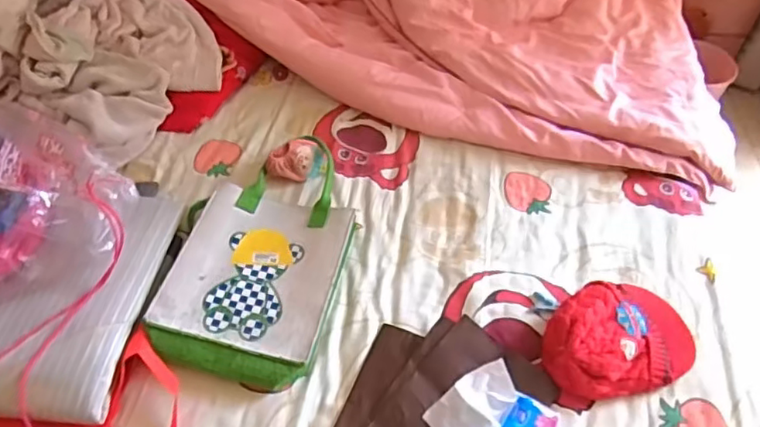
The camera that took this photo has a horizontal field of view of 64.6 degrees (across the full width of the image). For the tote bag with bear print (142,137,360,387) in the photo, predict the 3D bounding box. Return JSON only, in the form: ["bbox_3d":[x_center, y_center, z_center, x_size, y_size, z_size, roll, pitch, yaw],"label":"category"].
[{"bbox_3d":[-0.187,0.065,0.971,0.255,0.059,0.412,8,52,6],"label":"tote bag with bear print"}]

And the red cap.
[{"bbox_3d":[0.352,0.179,0.883,0.229,0.065,0.156,-13,53,-10],"label":"red cap"}]

